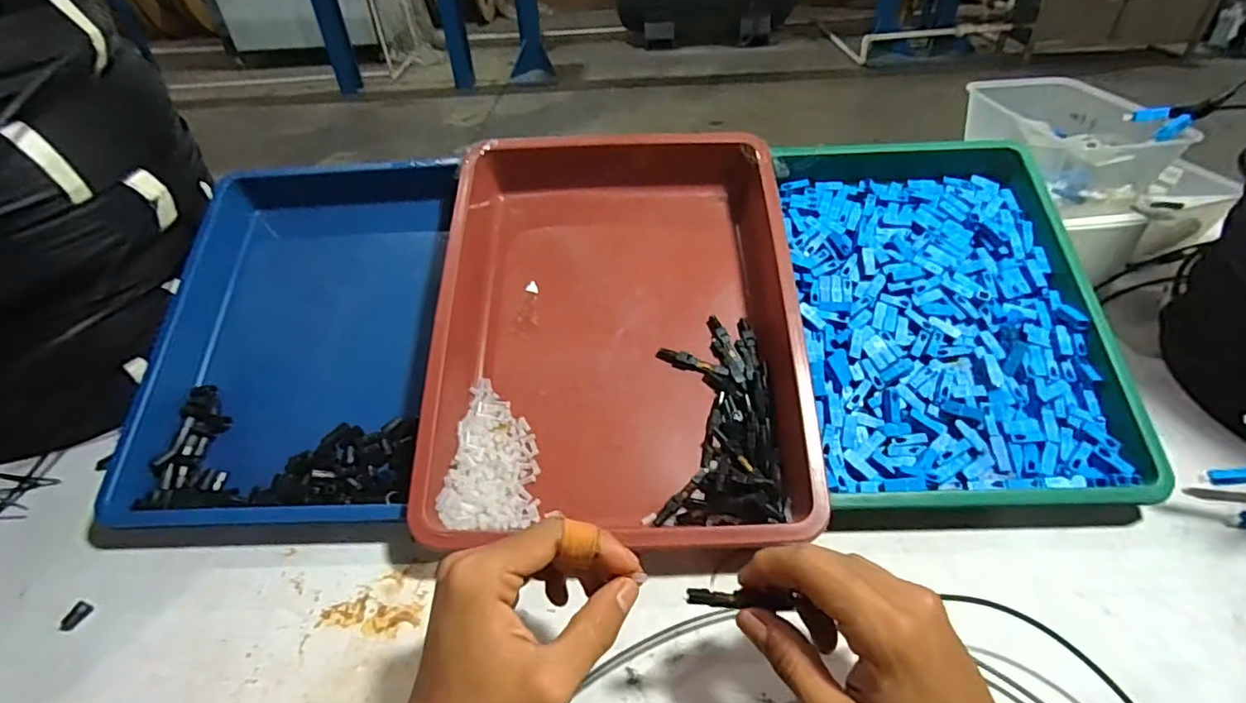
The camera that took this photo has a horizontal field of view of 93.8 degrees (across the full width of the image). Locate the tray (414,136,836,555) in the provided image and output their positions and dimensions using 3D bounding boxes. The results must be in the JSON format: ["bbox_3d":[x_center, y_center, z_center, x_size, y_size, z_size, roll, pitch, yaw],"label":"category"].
[{"bbox_3d":[-0.004,-0.027,0.464,0.265,0.062,0.355,-1,62,2],"label":"tray"}]

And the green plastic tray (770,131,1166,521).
[{"bbox_3d":[0.245,-0.038,0.456,0.210,0.037,0.316,-3,63,3],"label":"green plastic tray"}]

